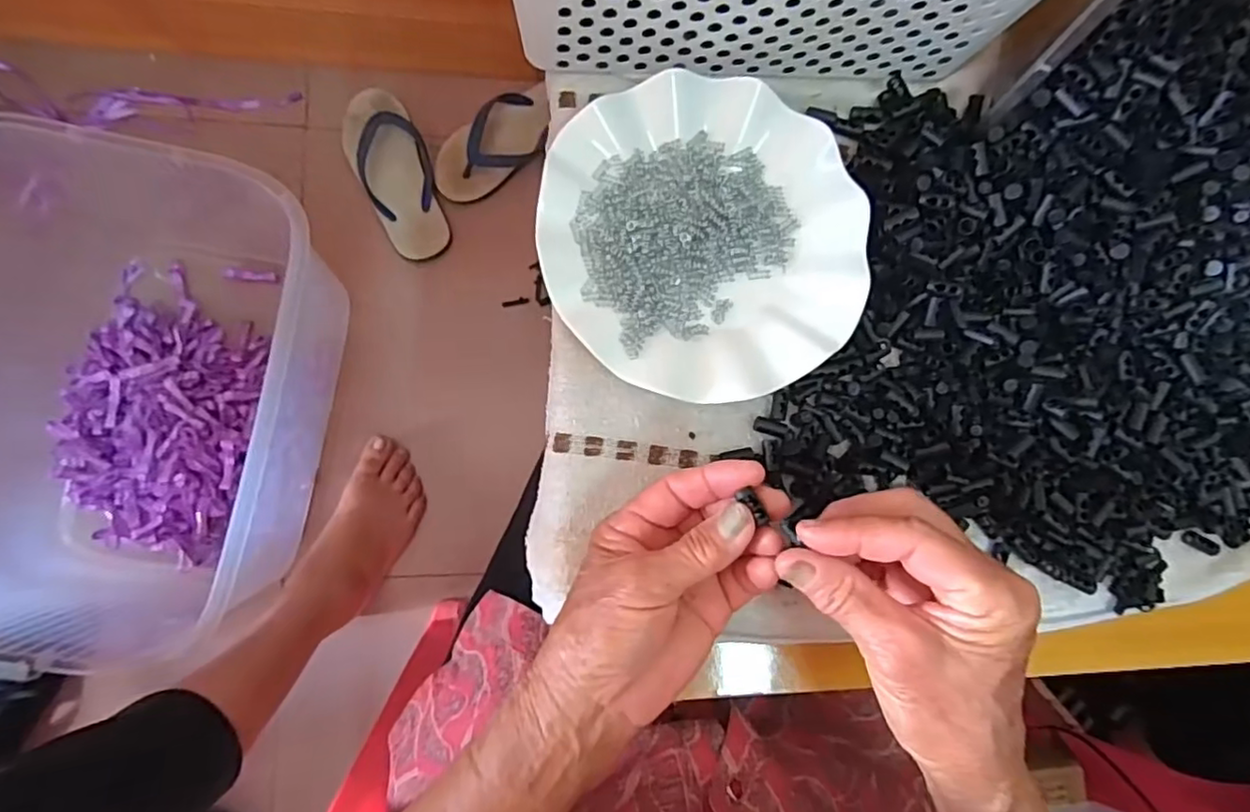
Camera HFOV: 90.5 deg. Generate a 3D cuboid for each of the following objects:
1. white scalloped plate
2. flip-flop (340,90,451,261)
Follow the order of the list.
[{"bbox_3d":[0.045,-0.096,0.352,0.178,0.021,0.181,1,84,-8],"label":"white scalloped plate"},{"bbox_3d":[-0.305,-0.310,0.832,0.096,0.034,0.225,-25,88,-9],"label":"flip-flop"}]

